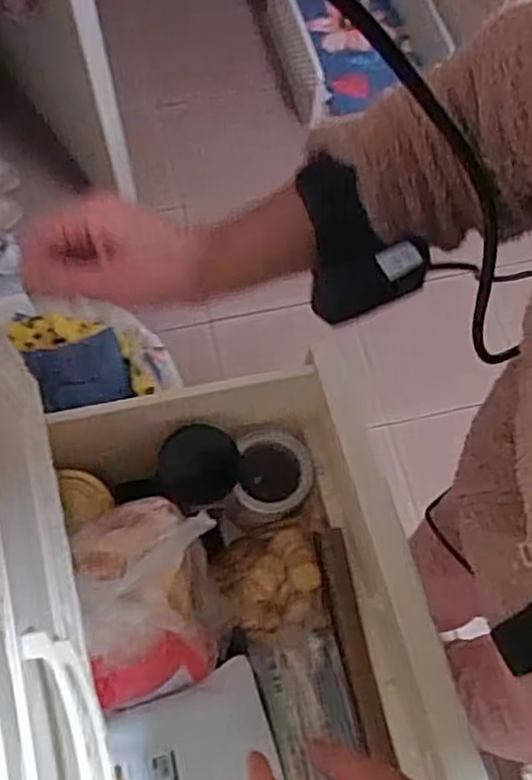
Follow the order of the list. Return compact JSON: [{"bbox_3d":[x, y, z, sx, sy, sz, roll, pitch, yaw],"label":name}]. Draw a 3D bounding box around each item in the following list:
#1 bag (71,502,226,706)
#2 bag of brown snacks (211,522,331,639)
[{"bbox_3d":[-0.089,0.167,0.586,0.106,0.093,0.149,-12,69,-7],"label":"bag"},{"bbox_3d":[0.004,0.180,0.675,0.096,0.040,0.100,-12,69,-7],"label":"bag of brown snacks"}]

